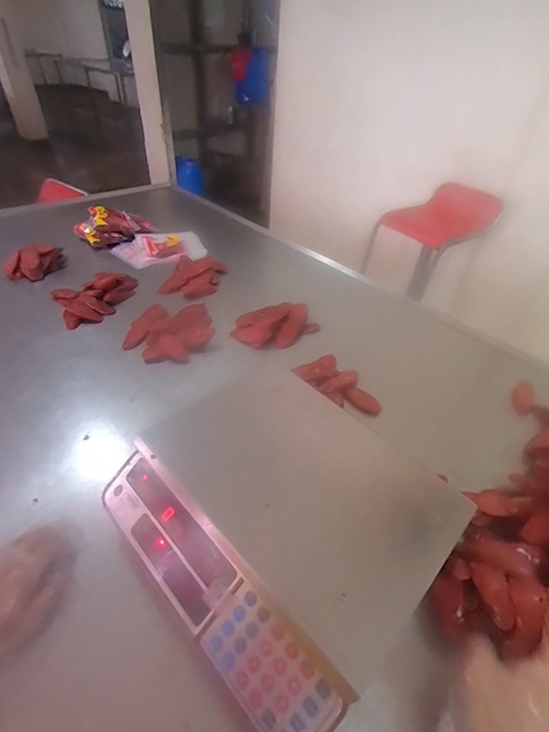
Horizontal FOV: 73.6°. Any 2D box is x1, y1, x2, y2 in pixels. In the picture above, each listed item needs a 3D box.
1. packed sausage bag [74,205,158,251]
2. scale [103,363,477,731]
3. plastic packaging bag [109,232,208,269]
[{"bbox_3d":[-0.494,-0.442,1.143,0.226,0.080,0.141,-29,52,-33],"label":"packed sausage bag"},{"bbox_3d":[0.015,0.181,0.481,0.334,0.115,0.338,-31,53,-34],"label":"scale"},{"bbox_3d":[-0.355,-0.366,1.129,0.247,0.021,0.187,-20,47,-26],"label":"plastic packaging bag"}]

